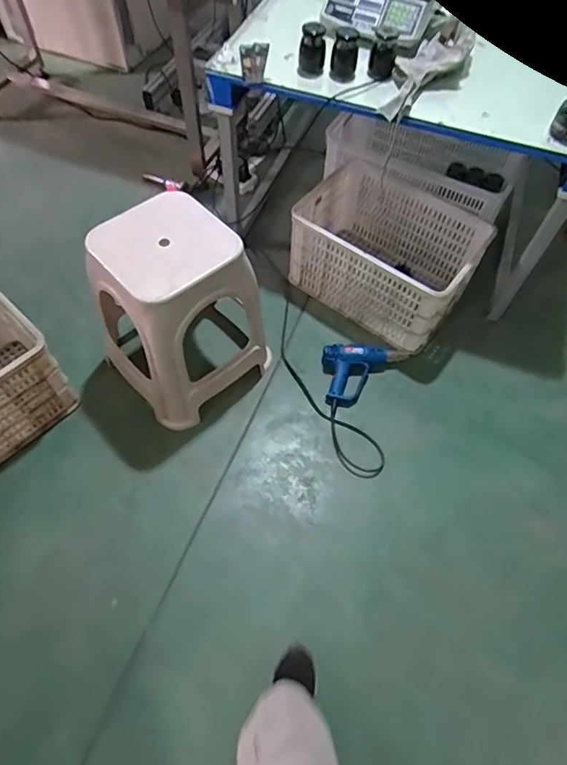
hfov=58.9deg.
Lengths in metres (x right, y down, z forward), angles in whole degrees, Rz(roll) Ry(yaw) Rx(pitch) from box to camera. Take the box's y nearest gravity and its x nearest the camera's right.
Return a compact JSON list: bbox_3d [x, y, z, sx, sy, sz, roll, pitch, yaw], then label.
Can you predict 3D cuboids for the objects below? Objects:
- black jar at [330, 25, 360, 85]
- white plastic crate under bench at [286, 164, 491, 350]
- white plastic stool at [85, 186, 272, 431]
[{"bbox_3d":[0.153,-0.816,1.253,0.062,0.103,0.053,8,59,2],"label":"black jar"},{"bbox_3d":[0.340,-0.427,1.640,0.544,0.268,0.444,33,63,16],"label":"white plastic crate under bench"},{"bbox_3d":[-0.273,-0.172,1.319,0.354,0.467,0.338,-38,67,-22],"label":"white plastic stool"}]

